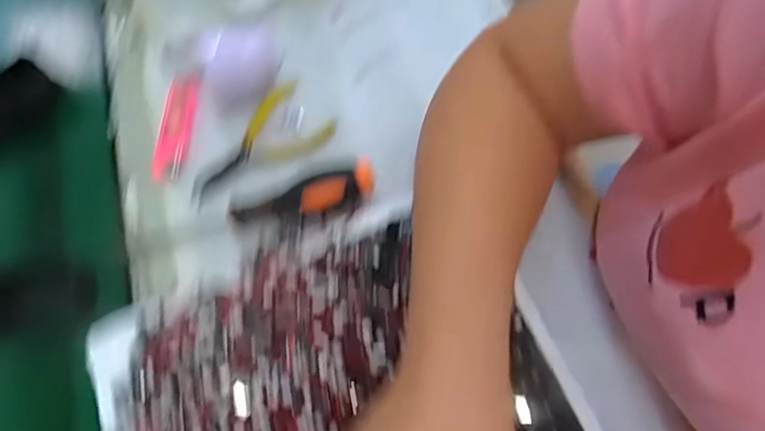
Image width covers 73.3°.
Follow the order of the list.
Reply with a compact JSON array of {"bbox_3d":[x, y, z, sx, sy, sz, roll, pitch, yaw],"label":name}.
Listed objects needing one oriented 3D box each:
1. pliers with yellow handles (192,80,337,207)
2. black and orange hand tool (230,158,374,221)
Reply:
[{"bbox_3d":[-0.094,-0.048,0.387,0.114,0.016,0.059,-42,71,-9],"label":"pliers with yellow handles"},{"bbox_3d":[-0.057,-0.014,0.361,0.102,0.017,0.032,-15,69,10],"label":"black and orange hand tool"}]

